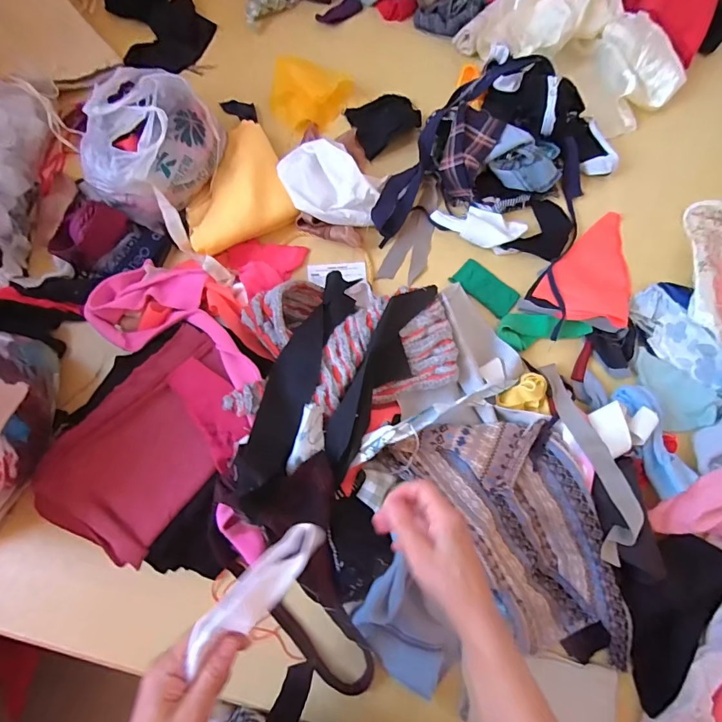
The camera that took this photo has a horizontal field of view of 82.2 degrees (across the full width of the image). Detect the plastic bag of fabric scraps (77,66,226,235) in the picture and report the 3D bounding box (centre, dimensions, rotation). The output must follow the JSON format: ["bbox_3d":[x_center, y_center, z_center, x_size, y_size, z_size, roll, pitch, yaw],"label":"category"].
[{"bbox_3d":[-0.335,-0.343,0.652,0.184,0.133,0.214,25,75,5],"label":"plastic bag of fabric scraps"}]

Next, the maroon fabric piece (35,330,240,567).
[{"bbox_3d":[-0.260,0.093,0.521,0.173,0.032,0.267,34,76,8],"label":"maroon fabric piece"}]

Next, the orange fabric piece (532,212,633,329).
[{"bbox_3d":[0.390,-0.146,0.656,0.127,0.064,0.236,43,77,10],"label":"orange fabric piece"}]

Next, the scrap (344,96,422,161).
[{"bbox_3d":[0.041,-0.438,0.756,0.127,0.015,0.105,-31,77,-10],"label":"scrap"}]

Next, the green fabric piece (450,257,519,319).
[{"bbox_3d":[0.200,-0.117,0.668,0.102,0.007,0.055,43,77,10],"label":"green fabric piece"}]

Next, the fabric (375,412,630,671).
[{"bbox_3d":[0.213,0.199,0.508,0.201,0.038,0.370,-37,78,-11],"label":"fabric"}]

